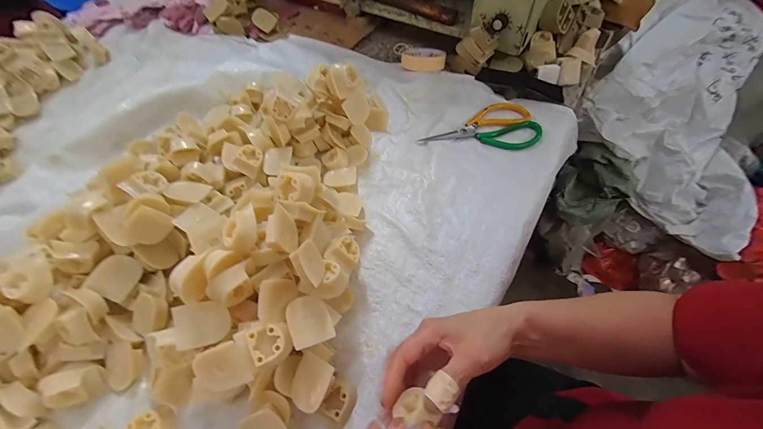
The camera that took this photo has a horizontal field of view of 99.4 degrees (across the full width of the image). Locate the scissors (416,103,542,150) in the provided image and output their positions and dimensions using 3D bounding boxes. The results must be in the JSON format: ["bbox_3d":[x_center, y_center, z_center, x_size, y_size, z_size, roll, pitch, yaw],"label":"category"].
[{"bbox_3d":[0.161,-0.146,0.532,0.193,0.010,0.093,0,57,2],"label":"scissors"}]

